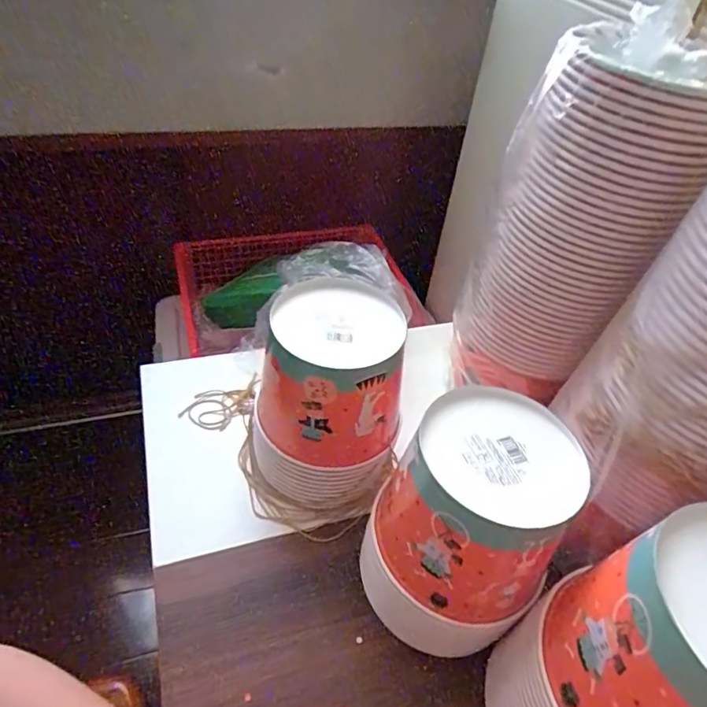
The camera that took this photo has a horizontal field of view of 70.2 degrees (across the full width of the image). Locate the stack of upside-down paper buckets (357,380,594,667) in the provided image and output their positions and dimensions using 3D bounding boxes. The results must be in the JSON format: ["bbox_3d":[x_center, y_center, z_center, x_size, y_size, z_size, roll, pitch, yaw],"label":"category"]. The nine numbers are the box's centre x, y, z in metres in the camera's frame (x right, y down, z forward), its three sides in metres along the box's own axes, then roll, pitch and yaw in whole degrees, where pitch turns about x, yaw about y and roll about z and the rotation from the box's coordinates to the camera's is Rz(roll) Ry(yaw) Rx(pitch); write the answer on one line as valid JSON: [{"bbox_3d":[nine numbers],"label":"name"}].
[{"bbox_3d":[0.089,0.156,0.449,0.146,0.208,0.160,24,47,17],"label":"stack of upside-down paper buckets"}]

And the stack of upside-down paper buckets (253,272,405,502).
[{"bbox_3d":[-0.024,0.051,0.537,0.141,0.203,0.159,9,45,3],"label":"stack of upside-down paper buckets"}]

